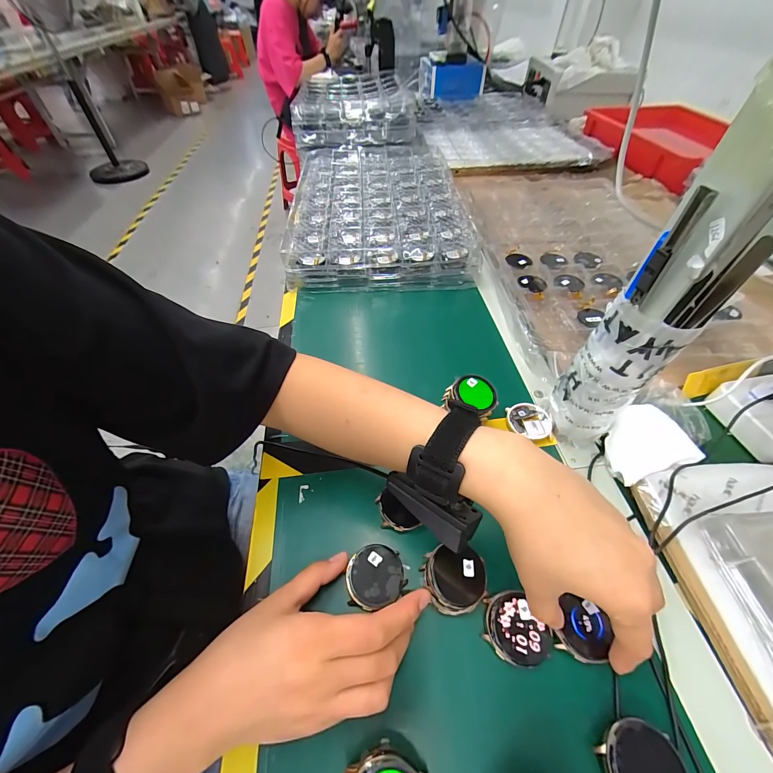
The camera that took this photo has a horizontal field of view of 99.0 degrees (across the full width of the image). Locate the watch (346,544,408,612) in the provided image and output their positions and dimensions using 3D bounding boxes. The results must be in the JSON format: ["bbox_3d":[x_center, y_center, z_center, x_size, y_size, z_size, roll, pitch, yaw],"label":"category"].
[{"bbox_3d":[-0.009,0.149,0.261,0.044,0.010,0.042,-6,52,-1],"label":"watch"}]

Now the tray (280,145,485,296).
[{"bbox_3d":[-0.019,-0.361,0.638,0.301,0.041,0.494,-2,51,-1],"label":"tray"}]

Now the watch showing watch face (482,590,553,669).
[{"bbox_3d":[0.093,0.175,0.238,0.041,0.008,0.045,0,51,0],"label":"watch showing watch face"}]

